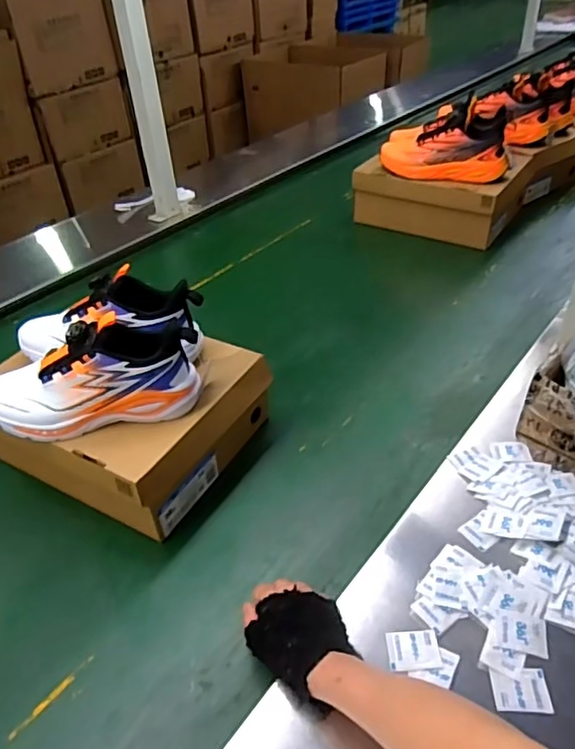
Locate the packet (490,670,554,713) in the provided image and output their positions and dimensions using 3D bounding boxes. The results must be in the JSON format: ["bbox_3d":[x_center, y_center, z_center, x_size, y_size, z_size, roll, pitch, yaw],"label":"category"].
[{"bbox_3d":[0.198,0.267,0.477,0.045,0.004,0.033,-1,38,6],"label":"packet"}]

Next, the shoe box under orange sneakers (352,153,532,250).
[{"bbox_3d":[0.337,-0.414,1.250,0.318,0.118,0.241,18,44,28],"label":"shoe box under orange sneakers"}]

